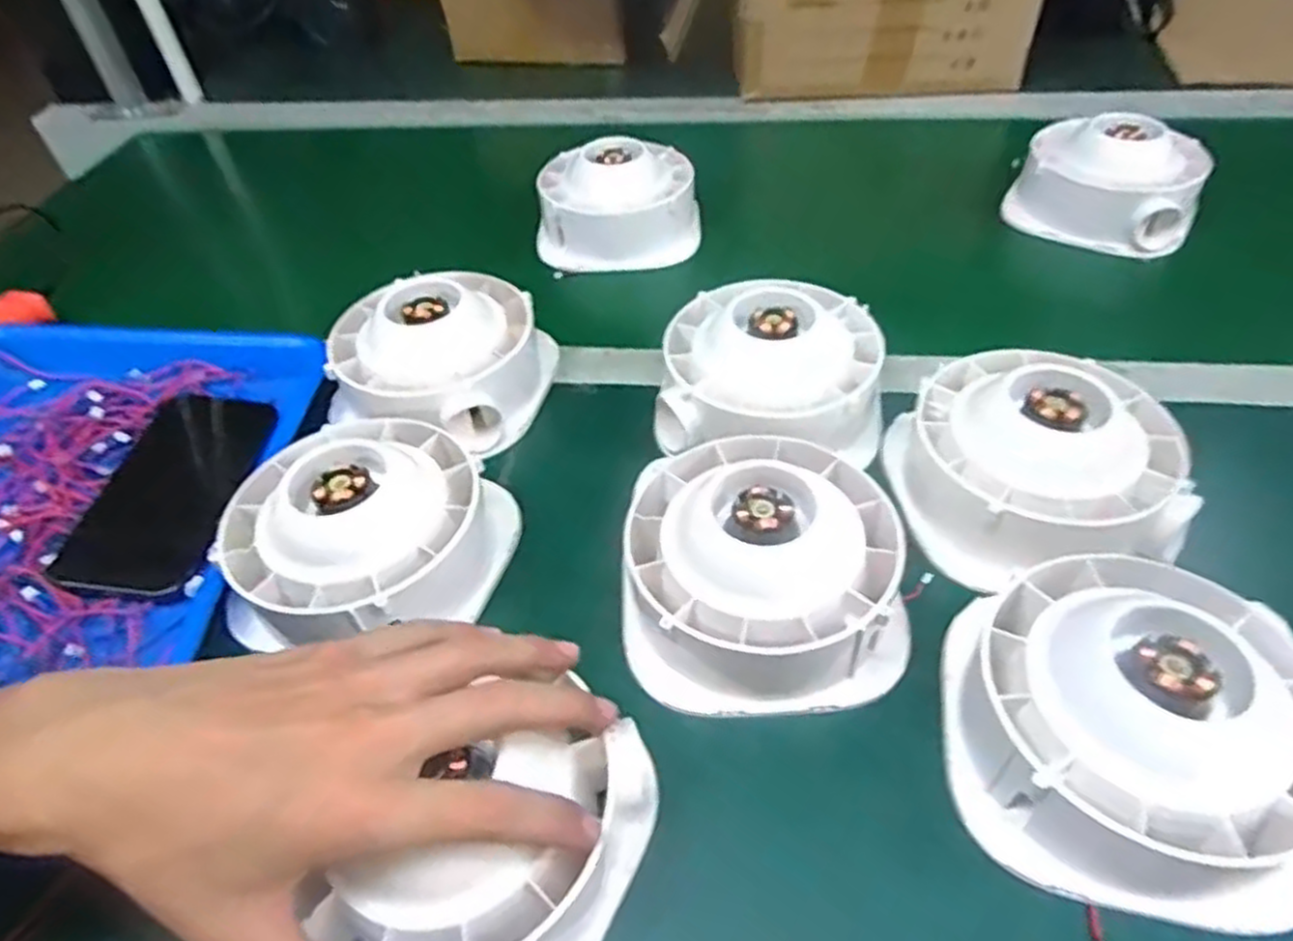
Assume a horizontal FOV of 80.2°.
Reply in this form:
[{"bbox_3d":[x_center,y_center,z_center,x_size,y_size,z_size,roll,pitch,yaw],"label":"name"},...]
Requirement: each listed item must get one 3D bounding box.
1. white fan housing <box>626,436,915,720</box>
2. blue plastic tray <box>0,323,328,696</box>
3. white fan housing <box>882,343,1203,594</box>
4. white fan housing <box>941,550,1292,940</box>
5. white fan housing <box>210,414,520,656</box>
[{"bbox_3d":[0.055,0.042,0.372,0.129,0.066,0.129,-6,47,0],"label":"white fan housing"},{"bbox_3d":[-0.342,0.007,0.447,0.264,0.043,0.281,-4,47,2],"label":"blue plastic tray"},{"bbox_3d":[0.206,-0.012,0.410,0.128,0.065,0.133,-7,47,-1],"label":"white fan housing"},{"bbox_3d":[0.197,0.098,0.309,0.130,0.063,0.131,-3,47,3],"label":"white fan housing"},{"bbox_3d":[-0.149,0.029,0.398,0.126,0.068,0.139,30,56,29],"label":"white fan housing"}]

